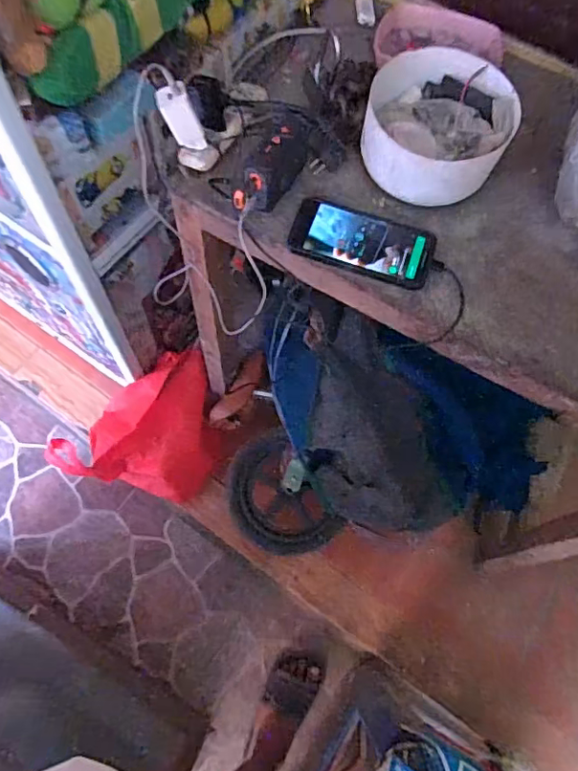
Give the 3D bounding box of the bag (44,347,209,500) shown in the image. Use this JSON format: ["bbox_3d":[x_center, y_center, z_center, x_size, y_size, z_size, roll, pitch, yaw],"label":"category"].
[{"bbox_3d":[-0.357,0.108,1.284,0.396,0.228,0.282,-1,67,-3],"label":"bag"}]

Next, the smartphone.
[{"bbox_3d":[0.084,-0.165,0.630,0.161,0.009,0.080,16,67,4],"label":"smartphone"}]

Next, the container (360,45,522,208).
[{"bbox_3d":[0.168,-0.292,0.641,0.156,0.083,0.168,1,67,-2],"label":"container"}]

